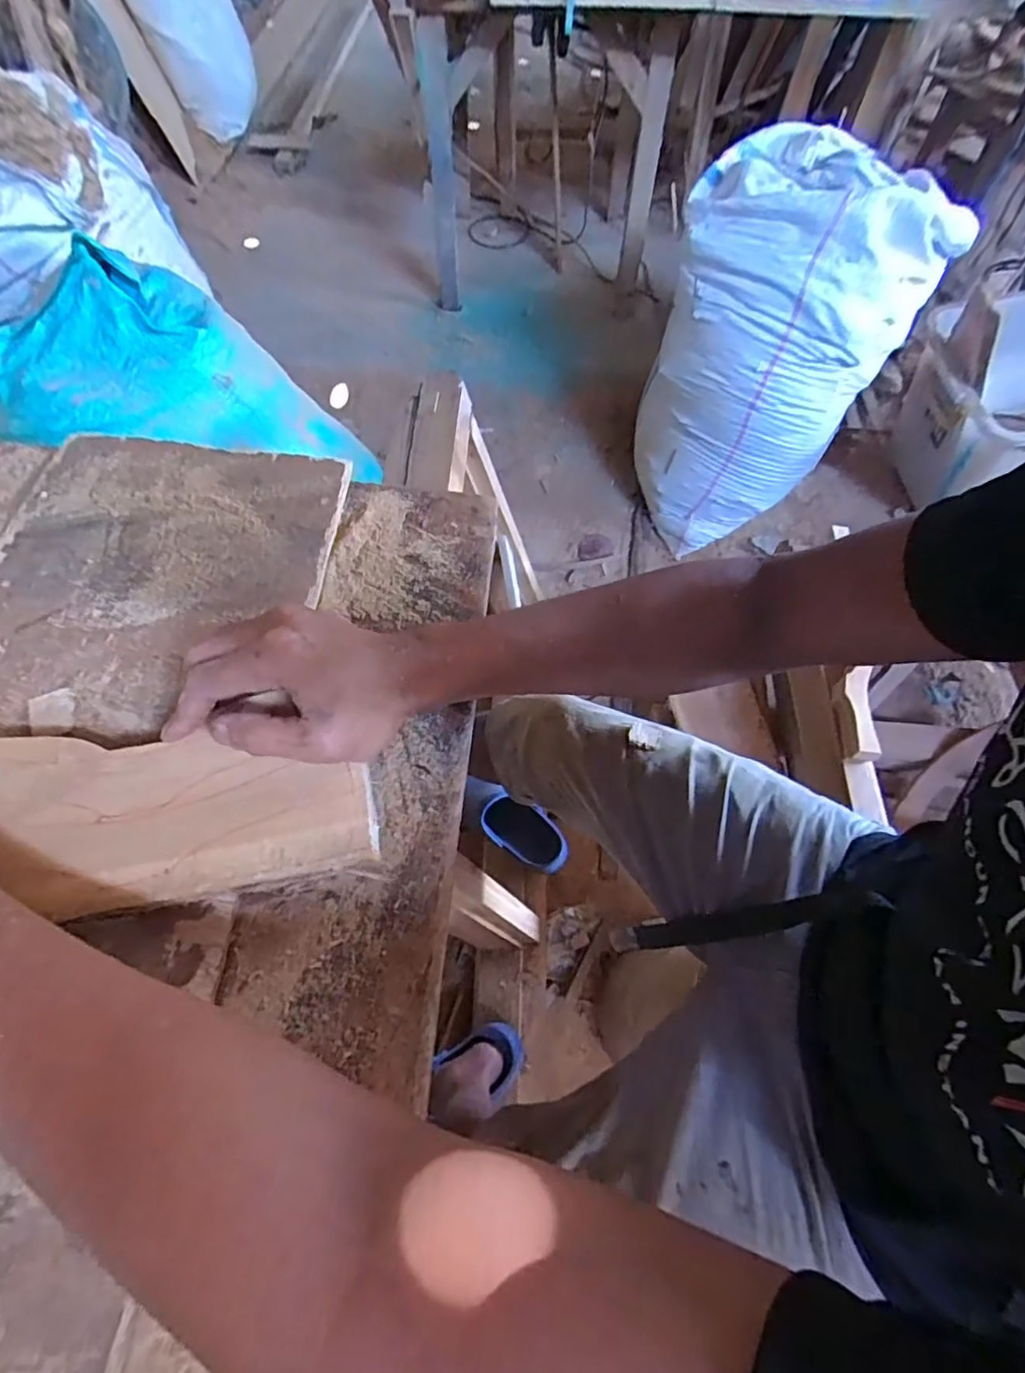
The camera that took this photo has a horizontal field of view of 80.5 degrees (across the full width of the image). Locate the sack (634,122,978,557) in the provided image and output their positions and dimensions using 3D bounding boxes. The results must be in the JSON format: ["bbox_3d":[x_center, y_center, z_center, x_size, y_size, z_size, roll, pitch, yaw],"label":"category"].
[{"bbox_3d":[0.561,-0.704,1.343,0.466,0.705,0.310,-11,62,-9],"label":"sack"}]

